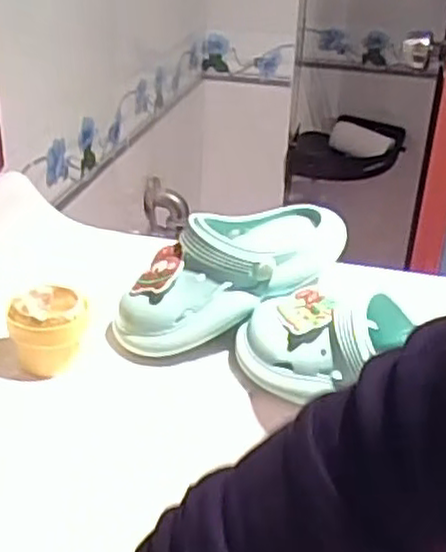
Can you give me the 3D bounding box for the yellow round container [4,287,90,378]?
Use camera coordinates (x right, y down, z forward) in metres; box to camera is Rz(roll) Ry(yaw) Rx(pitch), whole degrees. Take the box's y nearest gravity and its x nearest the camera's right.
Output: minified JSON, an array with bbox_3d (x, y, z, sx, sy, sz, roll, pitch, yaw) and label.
[{"bbox_3d":[-0.127,0.040,0.539,0.056,0.047,0.053,0,28,-5],"label":"yellow round container"}]

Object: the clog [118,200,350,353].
[{"bbox_3d":[0.003,-0.008,0.571,0.195,0.087,0.086,-29,38,-21],"label":"clog"}]

